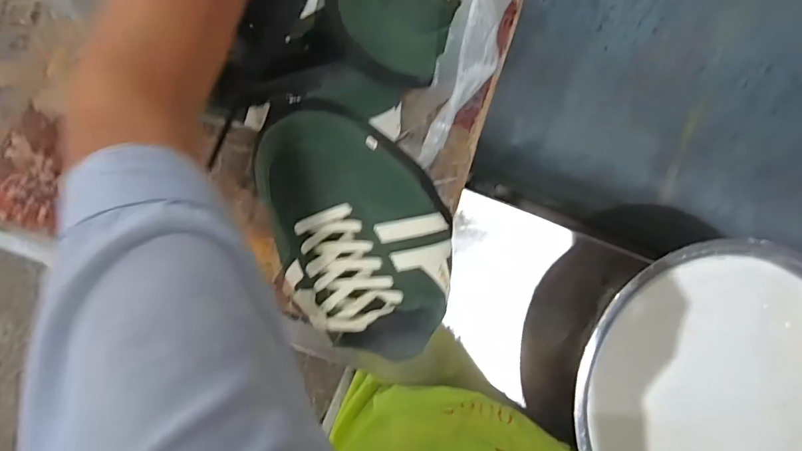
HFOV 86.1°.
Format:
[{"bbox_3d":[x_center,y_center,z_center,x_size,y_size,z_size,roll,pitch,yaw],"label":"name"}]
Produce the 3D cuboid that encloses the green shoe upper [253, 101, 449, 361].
[{"bbox_3d":[-0.034,0.008,0.394,0.149,0.080,0.240,-14,102,-12],"label":"green shoe upper"}]

